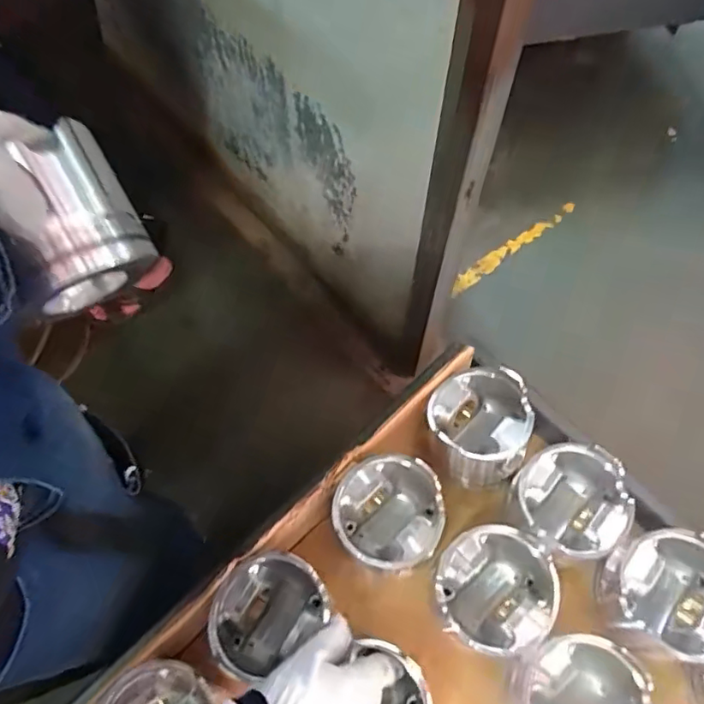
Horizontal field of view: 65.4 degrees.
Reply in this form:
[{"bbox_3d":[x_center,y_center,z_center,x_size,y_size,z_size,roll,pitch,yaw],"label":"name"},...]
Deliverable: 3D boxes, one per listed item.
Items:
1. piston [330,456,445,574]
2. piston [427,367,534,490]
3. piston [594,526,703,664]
[{"bbox_3d":[0.037,0.172,0.585,0.109,0.083,0.109,0,64,0],"label":"piston"},{"bbox_3d":[0.141,0.084,0.628,0.108,0.085,0.114,10,64,5],"label":"piston"},{"bbox_3d":[0.310,0.234,0.532,0.115,0.071,0.113,13,65,7],"label":"piston"}]

